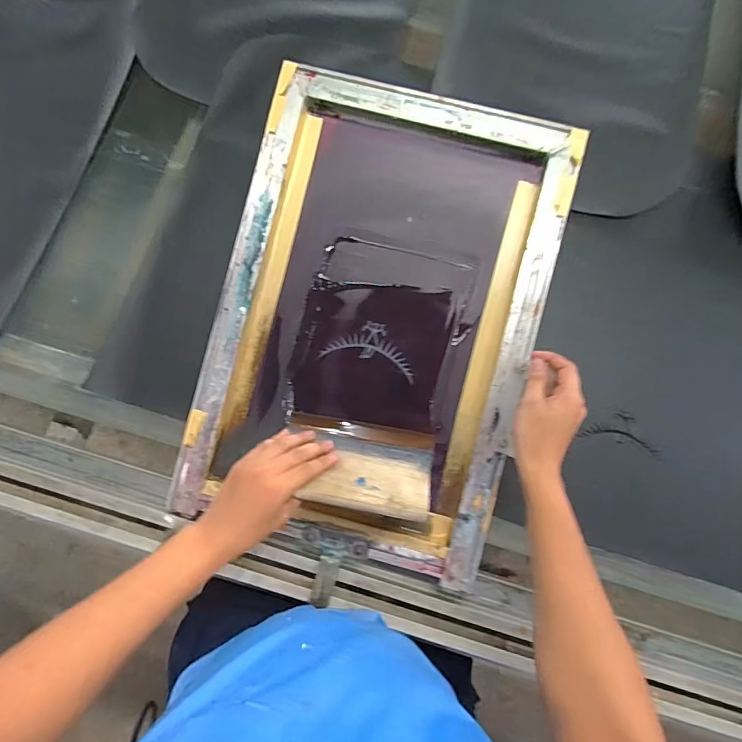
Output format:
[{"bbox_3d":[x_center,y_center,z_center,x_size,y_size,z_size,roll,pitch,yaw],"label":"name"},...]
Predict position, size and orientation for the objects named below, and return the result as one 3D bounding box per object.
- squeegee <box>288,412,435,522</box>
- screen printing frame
[{"bbox_3d":[-0.005,0.110,0.541,0.156,0.025,0.129,11,36,3],"label":"squeegee"},{"bbox_3d":[0.007,-0.062,0.579,0.391,0.042,0.574,14,90,3],"label":"screen printing frame"}]

